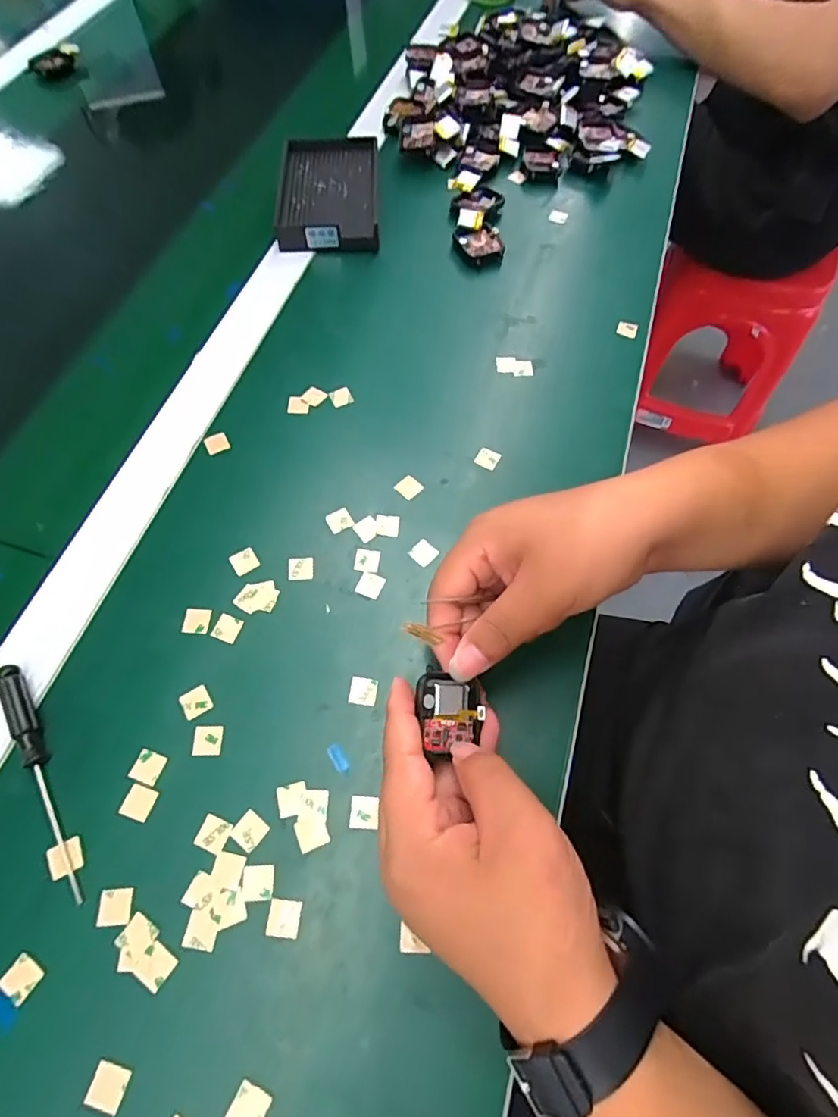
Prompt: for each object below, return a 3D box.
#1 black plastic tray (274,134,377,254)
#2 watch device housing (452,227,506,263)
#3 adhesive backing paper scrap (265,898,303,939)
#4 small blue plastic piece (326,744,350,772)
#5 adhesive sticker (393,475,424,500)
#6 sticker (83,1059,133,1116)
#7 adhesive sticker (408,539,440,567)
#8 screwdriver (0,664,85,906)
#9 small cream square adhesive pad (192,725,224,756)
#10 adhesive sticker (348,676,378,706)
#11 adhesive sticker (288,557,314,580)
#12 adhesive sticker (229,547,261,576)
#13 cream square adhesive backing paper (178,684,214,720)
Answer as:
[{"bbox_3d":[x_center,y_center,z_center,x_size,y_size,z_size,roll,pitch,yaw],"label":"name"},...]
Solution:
[{"bbox_3d":[-0.083,-0.339,0.506,0.089,0.026,0.141,-2,64,-1],"label":"black plastic tray"},{"bbox_3d":[0.054,-0.276,0.482,0.041,0.012,0.037,-9,65,-5],"label":"watch device housing"},{"bbox_3d":[-0.067,0.178,0.269,0.016,0.004,0.016,6,59,1],"label":"adhesive backing paper scrap"},{"bbox_3d":[-0.045,0.111,0.302,0.008,0.004,0.016,-29,68,-13],"label":"small blue plastic piece"},{"bbox_3d":[-0.007,-0.050,0.378,0.016,0.004,0.016,-40,71,-18],"label":"adhesive sticker"},{"bbox_3d":[-0.138,0.234,0.240,0.016,0.004,0.016,14,65,6],"label":"sticker"},{"bbox_3d":[0.003,-0.004,0.356,0.016,0.004,0.016,-42,71,-18],"label":"adhesive sticker"},{"bbox_3d":[-0.201,0.115,0.289,0.012,0.014,0.130,-29,68,-13],"label":"screwdriver"},{"bbox_3d":[-0.118,0.101,0.303,0.015,0.004,0.016,-1,64,-1],"label":"small cream square adhesive pad"},{"bbox_3d":[-0.033,0.078,0.318,0.016,0.004,0.016,8,64,6],"label":"adhesive sticker"},{"bbox_3d":[-0.076,0.006,0.352,0.016,0.004,0.016,-3,65,-6],"label":"adhesive sticker"},{"bbox_3d":[-0.113,0.002,0.353,0.016,0.004,0.016,-30,75,-16],"label":"adhesive sticker"},{"bbox_3d":[-0.129,0.083,0.314,0.016,0.004,0.016,-32,67,-15],"label":"cream square adhesive backing paper"}]

